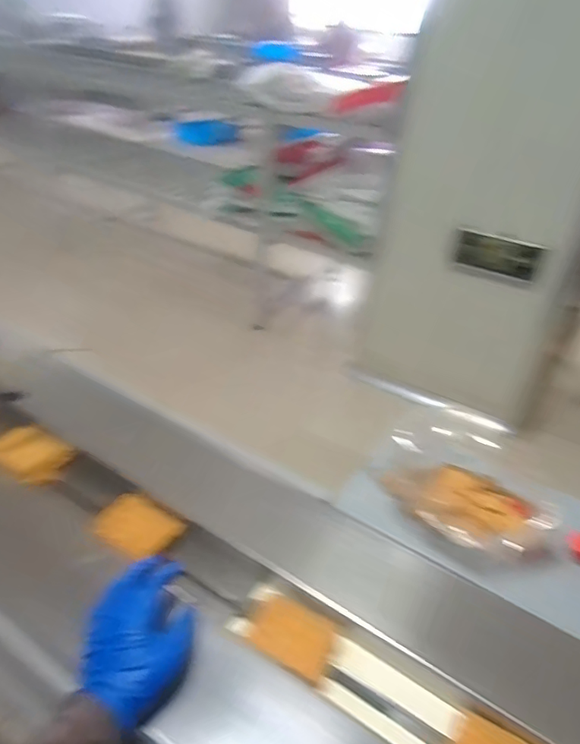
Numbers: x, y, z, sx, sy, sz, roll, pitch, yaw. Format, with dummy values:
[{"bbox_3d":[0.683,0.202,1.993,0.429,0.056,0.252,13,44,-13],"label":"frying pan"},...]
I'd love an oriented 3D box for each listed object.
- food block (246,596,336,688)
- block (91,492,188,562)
[{"bbox_3d":[0.006,0.286,0.576,0.083,0.014,0.067,19,37,17],"label":"food block"},{"bbox_3d":[-0.192,0.197,0.669,0.097,0.029,0.067,19,37,18],"label":"block"}]

